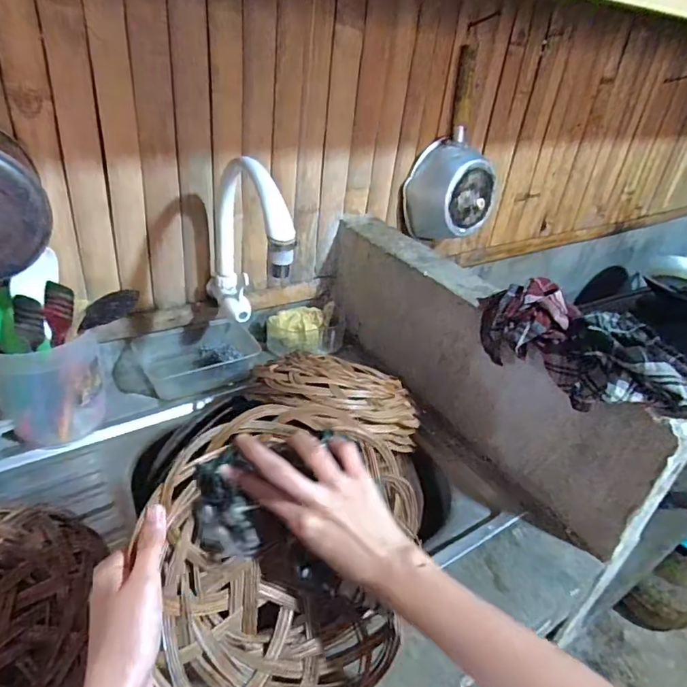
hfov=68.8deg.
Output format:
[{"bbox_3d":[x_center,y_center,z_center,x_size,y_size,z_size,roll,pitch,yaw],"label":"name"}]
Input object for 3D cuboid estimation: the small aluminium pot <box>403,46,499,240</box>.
[{"bbox_3d":[0.204,-0.329,0.891,0.154,0.274,0.105,-17,40,-33],"label":"small aluminium pot"}]

